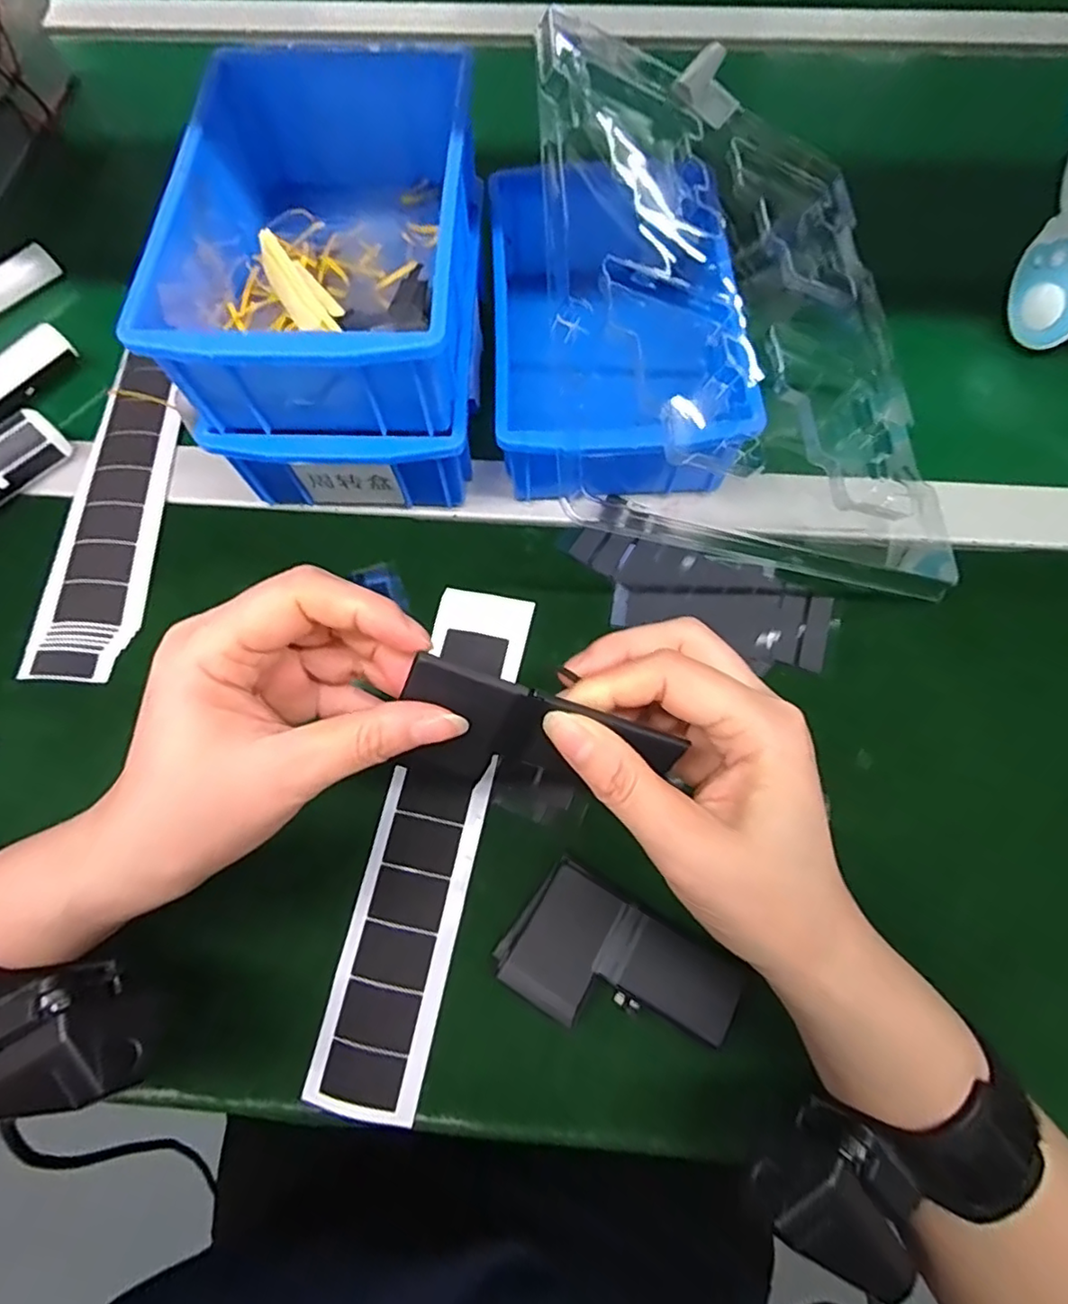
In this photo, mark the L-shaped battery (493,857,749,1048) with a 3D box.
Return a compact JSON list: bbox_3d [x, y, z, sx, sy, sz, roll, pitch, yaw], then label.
[{"bbox_3d":[0.037,0.145,0.283,0.097,0.015,0.058,31,75,11],"label":"L-shaped battery"}]

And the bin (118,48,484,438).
[{"bbox_3d":[-0.101,-0.204,0.315,0.135,0.067,0.200,2,71,2],"label":"bin"}]

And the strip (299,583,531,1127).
[{"bbox_3d":[-0.050,0.085,0.310,0.049,0.004,0.247,11,71,4],"label":"strip"}]

